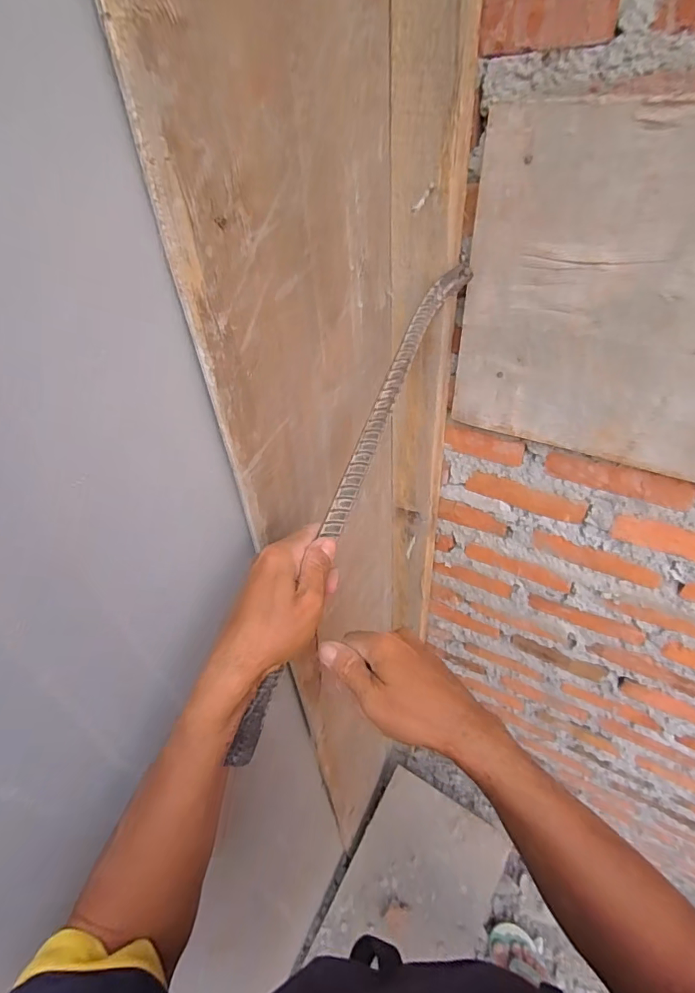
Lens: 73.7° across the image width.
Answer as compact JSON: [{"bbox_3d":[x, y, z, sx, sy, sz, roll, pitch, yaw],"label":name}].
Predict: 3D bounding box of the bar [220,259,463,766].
[{"bbox_3d":[0.011,-0.013,0.389,0.036,0.022,0.453,16,72,22],"label":"bar"}]

